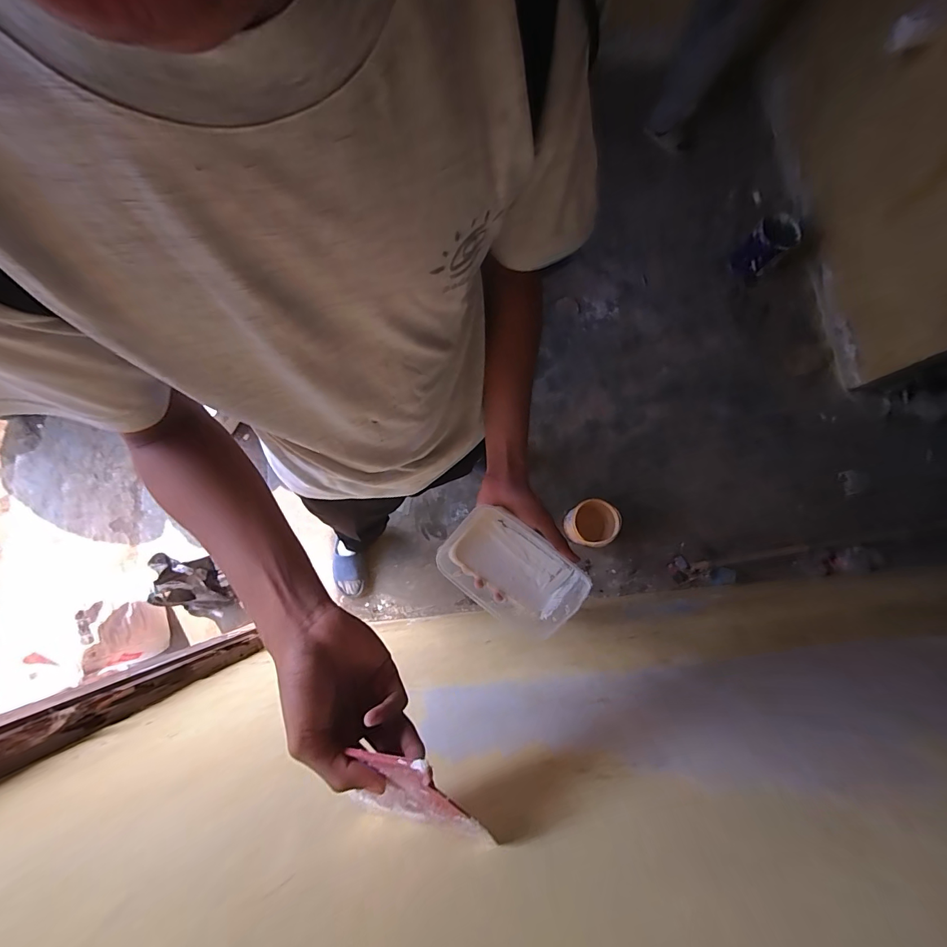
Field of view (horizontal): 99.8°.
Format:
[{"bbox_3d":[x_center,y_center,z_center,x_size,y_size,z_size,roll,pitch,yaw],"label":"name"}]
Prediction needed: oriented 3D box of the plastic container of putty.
[{"bbox_3d":[0.047,0.123,0.503,0.170,0.053,0.109,36,80,8],"label":"plastic container of putty"}]

